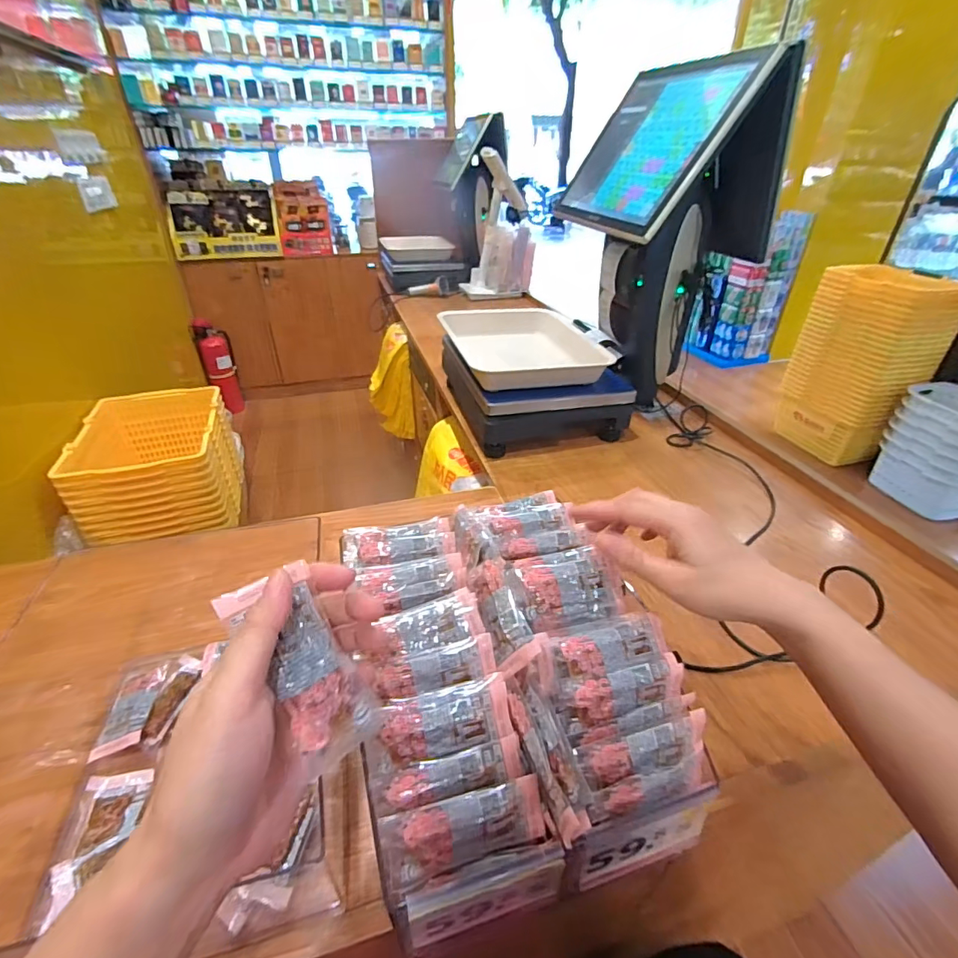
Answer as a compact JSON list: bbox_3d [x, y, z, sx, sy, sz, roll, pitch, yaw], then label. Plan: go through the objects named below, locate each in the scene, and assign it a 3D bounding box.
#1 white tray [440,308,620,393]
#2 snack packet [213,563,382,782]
[{"bbox_3d":[0.075,-0.253,0.902,0.260,0.053,0.308,-11,36,-17],"label":"white tray"},{"bbox_3d":[-0.082,0.085,0.223,0.040,0.010,0.087,-25,81,-32],"label":"snack packet"}]

